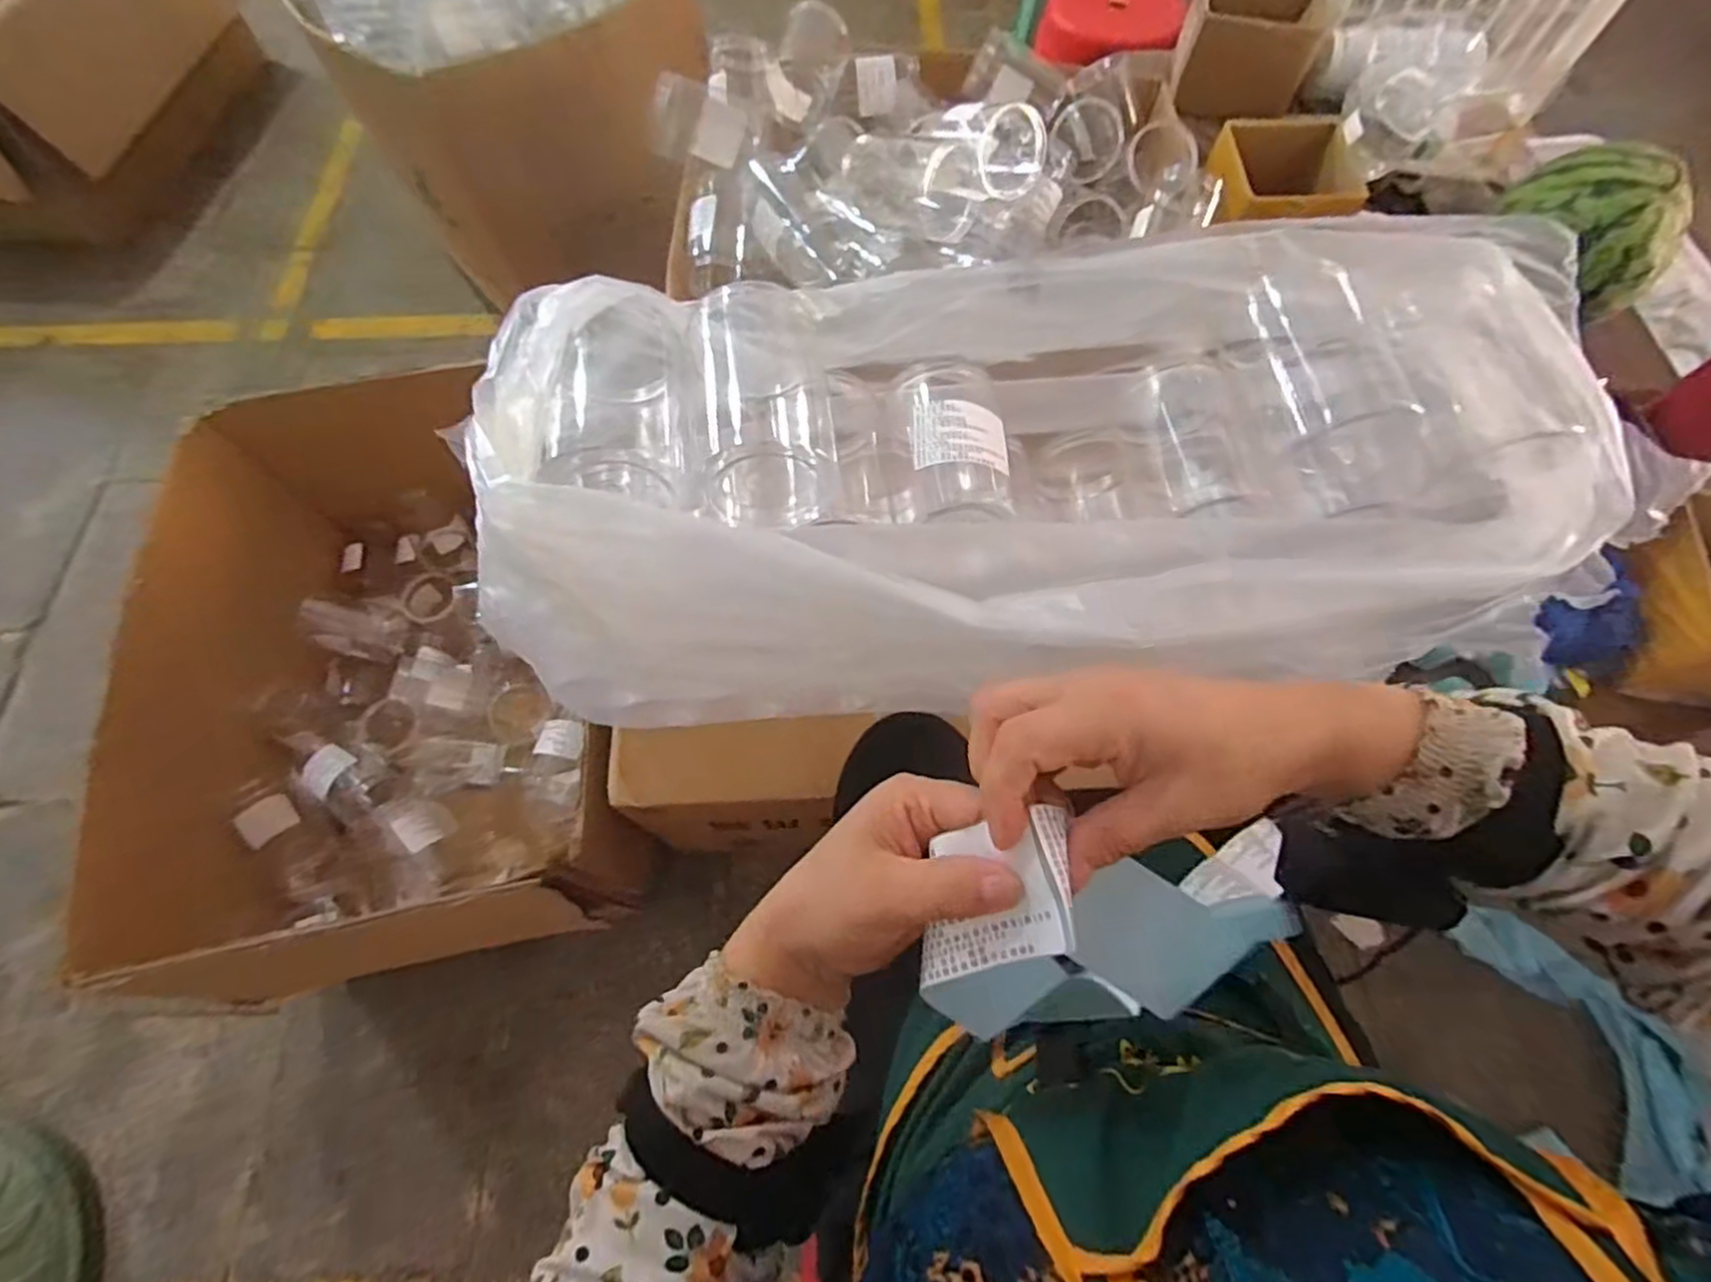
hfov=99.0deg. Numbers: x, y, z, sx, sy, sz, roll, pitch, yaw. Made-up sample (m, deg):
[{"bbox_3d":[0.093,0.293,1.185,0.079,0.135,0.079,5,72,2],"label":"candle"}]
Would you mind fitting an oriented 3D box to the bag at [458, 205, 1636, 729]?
[{"bbox_3d":[0.129,-0.105,0.484,0.690,0.194,0.301,-1,67,-1],"label":"bag"}]

